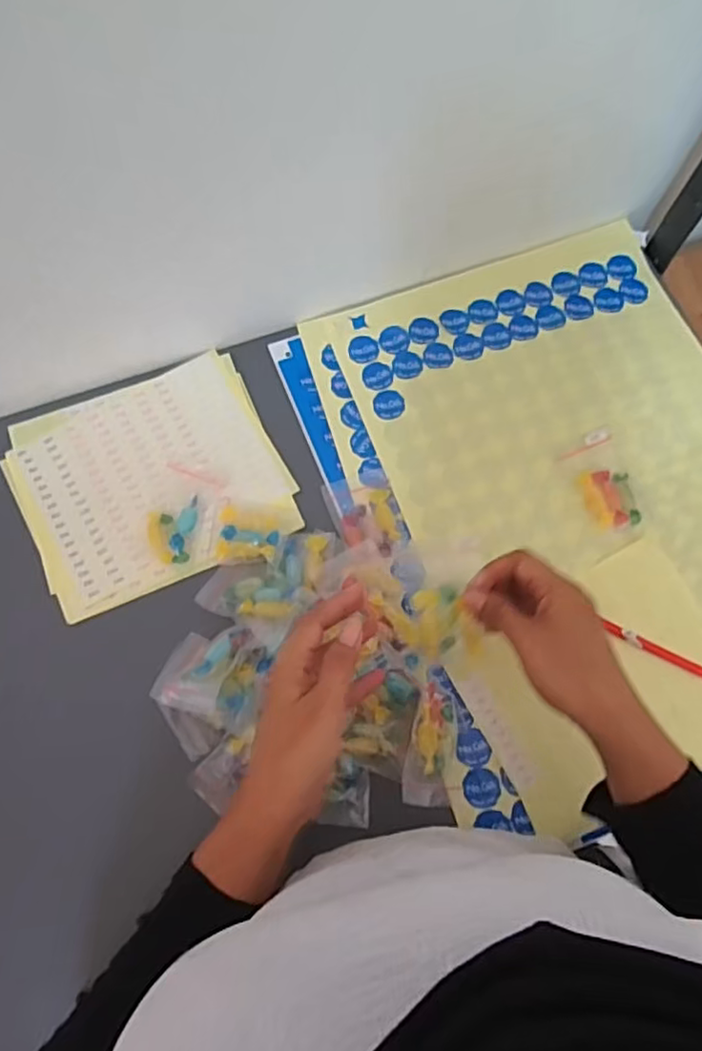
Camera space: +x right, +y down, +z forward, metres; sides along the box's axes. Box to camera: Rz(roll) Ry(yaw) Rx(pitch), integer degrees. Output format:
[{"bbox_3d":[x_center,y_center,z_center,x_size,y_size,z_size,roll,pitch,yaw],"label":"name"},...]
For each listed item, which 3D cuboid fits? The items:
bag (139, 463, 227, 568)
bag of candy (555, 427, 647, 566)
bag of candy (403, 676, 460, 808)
[{"bbox_3d":[-0.140,-0.009,0.524,0.060,0.017,0.084,9,74,2],"label":"bag"},{"bbox_3d":[0.211,-0.028,0.530,0.053,0.008,0.108,-10,74,-4],"label":"bag of candy"},{"bbox_3d":[0.061,0.160,0.464,0.036,0.023,0.086,11,74,3],"label":"bag of candy"}]

